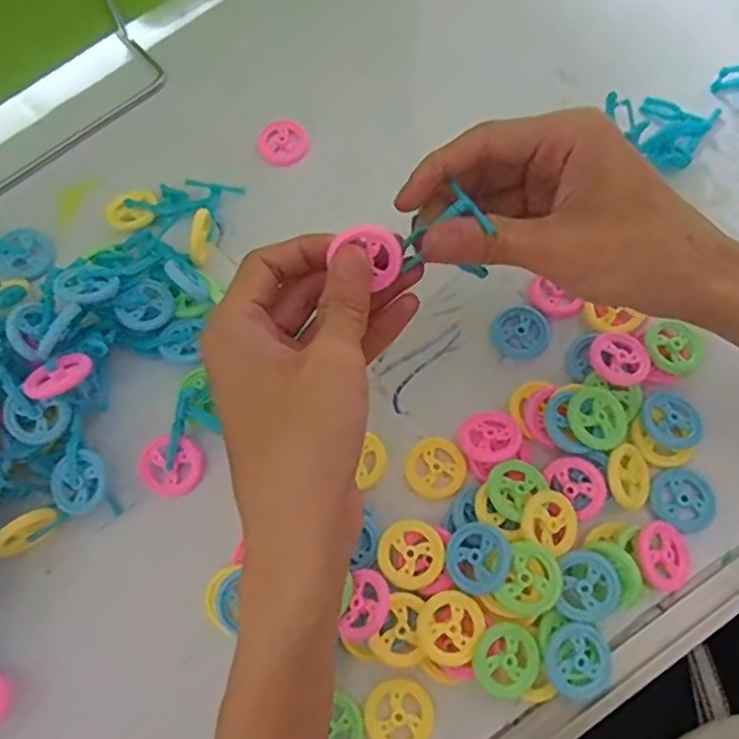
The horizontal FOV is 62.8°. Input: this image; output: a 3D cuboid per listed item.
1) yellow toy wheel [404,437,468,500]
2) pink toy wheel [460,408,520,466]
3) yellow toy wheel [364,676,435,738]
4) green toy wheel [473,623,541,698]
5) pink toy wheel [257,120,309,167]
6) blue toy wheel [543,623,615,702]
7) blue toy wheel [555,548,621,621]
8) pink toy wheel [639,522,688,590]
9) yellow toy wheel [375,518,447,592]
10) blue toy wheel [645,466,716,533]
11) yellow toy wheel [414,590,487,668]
[{"bbox_3d":[0.033,0.049,0.296,0.029,0.006,0.028,-1,72,3],"label":"yellow toy wheel"},{"bbox_3d":[0.059,0.033,0.295,0.029,0.009,0.027,-1,72,3],"label":"pink toy wheel"},{"bbox_3d":[0.013,0.149,0.261,0.029,0.004,0.029,-1,72,3],"label":"yellow toy wheel"},{"bbox_3d":[0.059,0.123,0.257,0.030,0.004,0.028,3,76,-11],"label":"green toy wheel"},{"bbox_3d":[-0.052,-0.137,0.365,0.029,0.006,0.027,-1,72,3],"label":"pink toy wheel"},{"bbox_3d":[0.090,0.125,0.260,0.028,0.009,0.029,-1,72,3],"label":"blue toy wheel"},{"bbox_3d":[0.095,0.094,0.263,0.026,0.005,0.029,-1,90,6],"label":"blue toy wheel"},{"bbox_3d":[0.133,0.085,0.273,0.025,0.006,0.028,43,66,4],"label":"pink toy wheel"},{"bbox_3d":[0.019,0.083,0.273,0.029,0.004,0.029,-1,70,4],"label":"yellow toy wheel"},{"bbox_3d":[0.148,0.062,0.286,0.029,0.005,0.030,-1,72,3],"label":"blue toy wheel"},{"bbox_3d":[0.034,0.110,0.259,0.027,0.004,0.030,31,74,14],"label":"yellow toy wheel"}]

